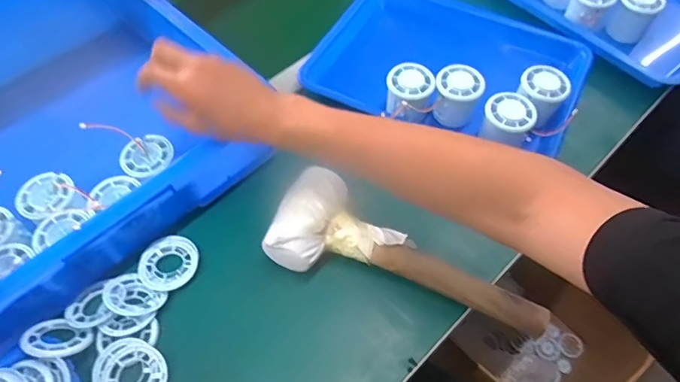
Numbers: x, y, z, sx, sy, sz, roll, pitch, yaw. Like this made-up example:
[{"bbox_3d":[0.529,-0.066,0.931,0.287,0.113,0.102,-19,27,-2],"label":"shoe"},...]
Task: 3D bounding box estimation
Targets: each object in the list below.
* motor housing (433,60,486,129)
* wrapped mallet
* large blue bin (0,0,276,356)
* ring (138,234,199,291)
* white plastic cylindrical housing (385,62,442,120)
[{"bbox_3d":[0.142,-0.113,0.575,0.053,0.060,0.053,0,58,0],"label":"motor housing"},{"bbox_3d":[0.061,0.079,0.458,0.276,0.056,0.098,26,61,15],"label":"wrapped mallet"},{"bbox_3d":[-0.417,-0.129,0.595,0.405,0.118,0.596,-40,66,-22],"label":"large blue bin"},{"bbox_3d":[-0.177,0.075,0.490,0.059,0.005,0.059,0,58,0],"label":"ring"},{"bbox_3d":[0.084,-0.120,0.574,0.053,0.046,0.052,0,58,0],"label":"white plastic cylindrical housing"}]

